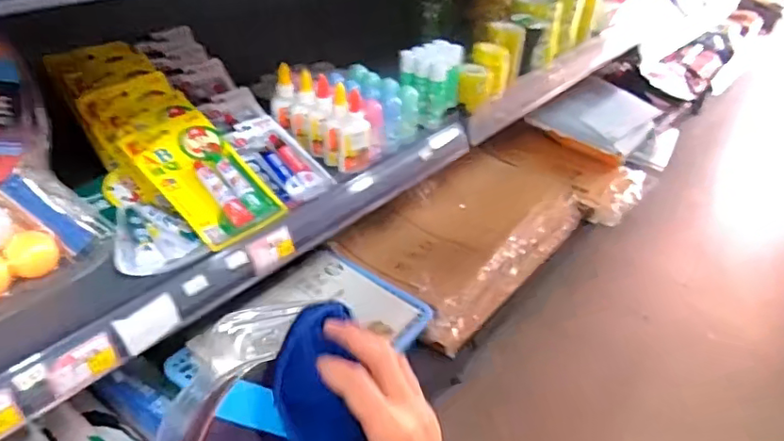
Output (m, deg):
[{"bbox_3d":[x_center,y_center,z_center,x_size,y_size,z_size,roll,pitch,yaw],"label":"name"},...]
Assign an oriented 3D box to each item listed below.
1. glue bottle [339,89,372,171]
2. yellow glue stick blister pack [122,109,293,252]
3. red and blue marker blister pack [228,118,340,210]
[{"bbox_3d":[-0.045,-0.103,0.668,0.042,0.092,0.025,-13,32,-24],"label":"glue bottle"},{"bbox_3d":[-0.201,-0.049,0.605,0.100,0.017,0.172,-32,72,-38],"label":"yellow glue stick blister pack"},{"bbox_3d":[-0.133,-0.076,0.660,0.070,0.020,0.129,-30,66,-34],"label":"red and blue marker blister pack"}]

